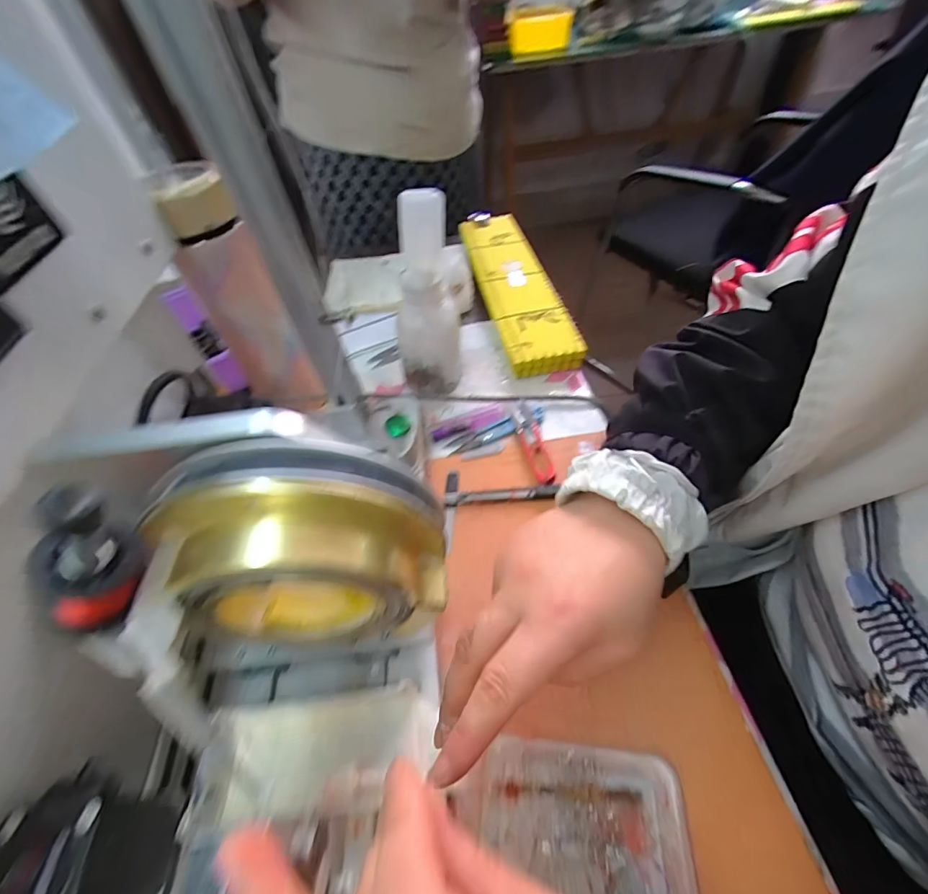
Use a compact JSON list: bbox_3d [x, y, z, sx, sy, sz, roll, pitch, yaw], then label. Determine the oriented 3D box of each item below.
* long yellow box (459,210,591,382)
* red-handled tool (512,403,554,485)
[{"bbox_3d":[0.063,-0.214,0.537,0.081,0.030,0.328,-11,51,-3],"label":"long yellow box"},{"bbox_3d":[0.066,-0.008,0.388,0.019,0.006,0.103,-10,51,-2],"label":"red-handled tool"}]

